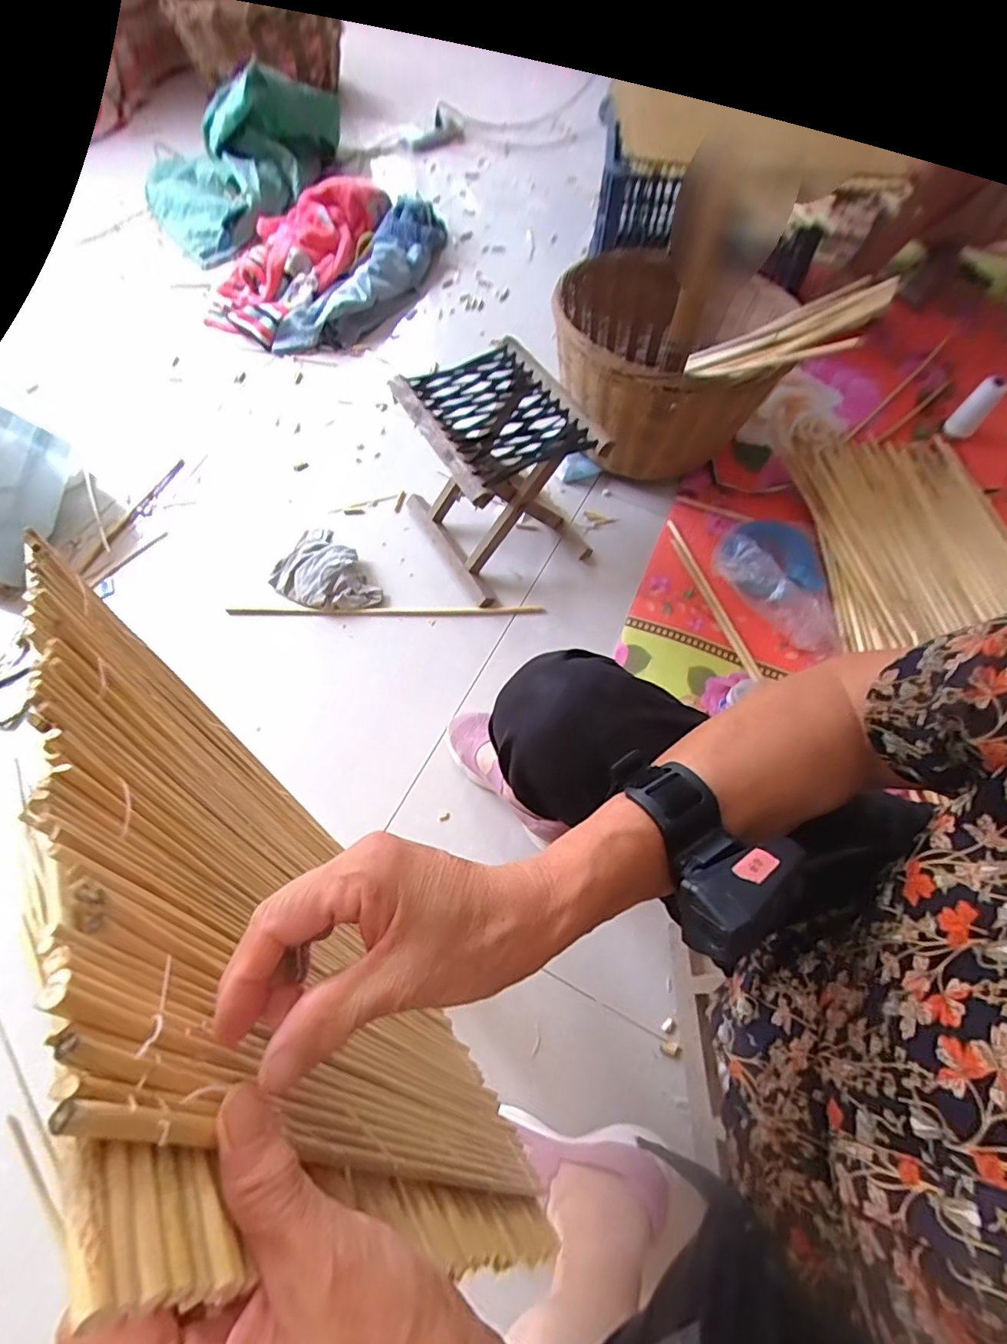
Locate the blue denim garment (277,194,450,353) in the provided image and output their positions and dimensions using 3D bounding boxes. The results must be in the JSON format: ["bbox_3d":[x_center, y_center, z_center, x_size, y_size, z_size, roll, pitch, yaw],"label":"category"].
[{"bbox_3d":[-0.299,-0.905,1.256,0.141,0.088,0.540,29,66,14],"label":"blue denim garment"}]

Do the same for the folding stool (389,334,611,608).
[{"bbox_3d":[-0.005,-0.316,0.919,0.229,0.272,0.271,-29,66,-14],"label":"folding stool"}]

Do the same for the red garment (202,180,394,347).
[{"bbox_3d":[-0.473,-0.967,1.267,0.259,0.129,0.494,31,67,15],"label":"red garment"}]

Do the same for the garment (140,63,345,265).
[{"bbox_3d":[-0.658,-1.270,1.380,0.424,0.171,0.488,42,71,15],"label":"garment"}]

